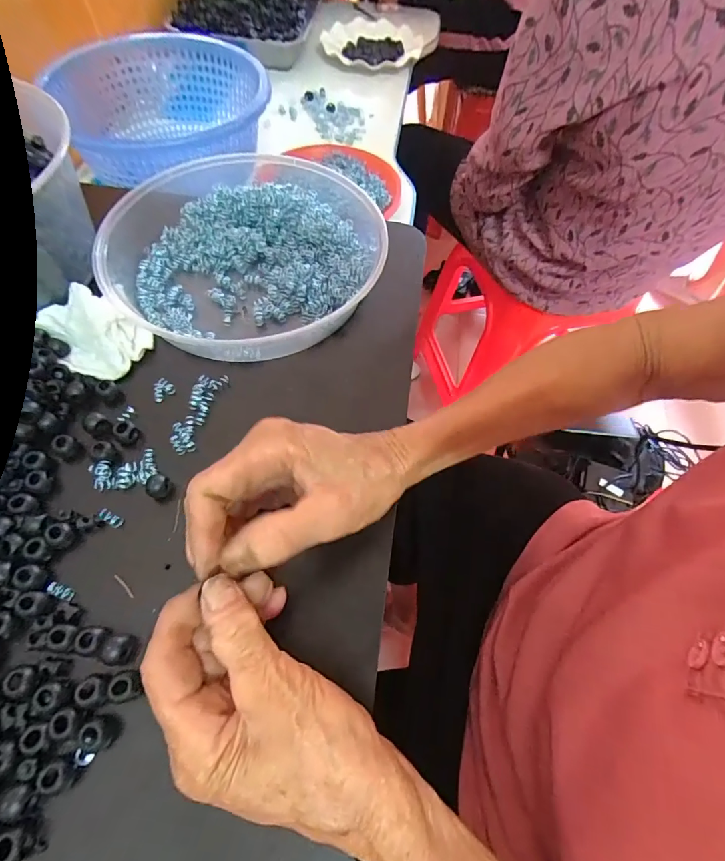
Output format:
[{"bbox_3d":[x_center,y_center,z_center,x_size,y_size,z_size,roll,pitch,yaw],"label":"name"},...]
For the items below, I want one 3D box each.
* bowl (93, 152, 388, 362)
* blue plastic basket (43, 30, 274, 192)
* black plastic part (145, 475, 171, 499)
[{"bbox_3d":[-0.097,-0.149,0.373,0.228,0.049,0.226,-1,61,-4],"label":"bowl"},{"bbox_3d":[-0.252,-0.410,0.580,0.247,0.102,0.268,-17,64,-13],"label":"blue plastic basket"},{"bbox_3d":[-0.133,0.038,0.282,0.013,0.013,0.014,-4,62,-6],"label":"black plastic part"}]

